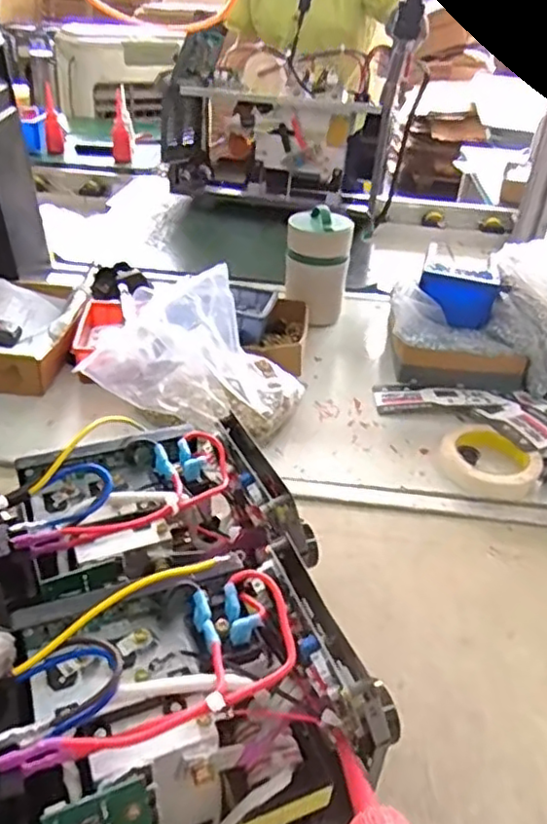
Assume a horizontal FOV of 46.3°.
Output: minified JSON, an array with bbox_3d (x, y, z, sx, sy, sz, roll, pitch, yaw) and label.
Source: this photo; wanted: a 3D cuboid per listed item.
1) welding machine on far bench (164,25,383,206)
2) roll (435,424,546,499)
[{"bbox_3d":[-0.002,-0.611,1.401,0.456,0.305,0.202,9,35,7],"label":"welding machine on far bench"},{"bbox_3d":[0.241,0.058,0.719,0.107,0.026,0.107,3,36,-2],"label":"roll"}]

